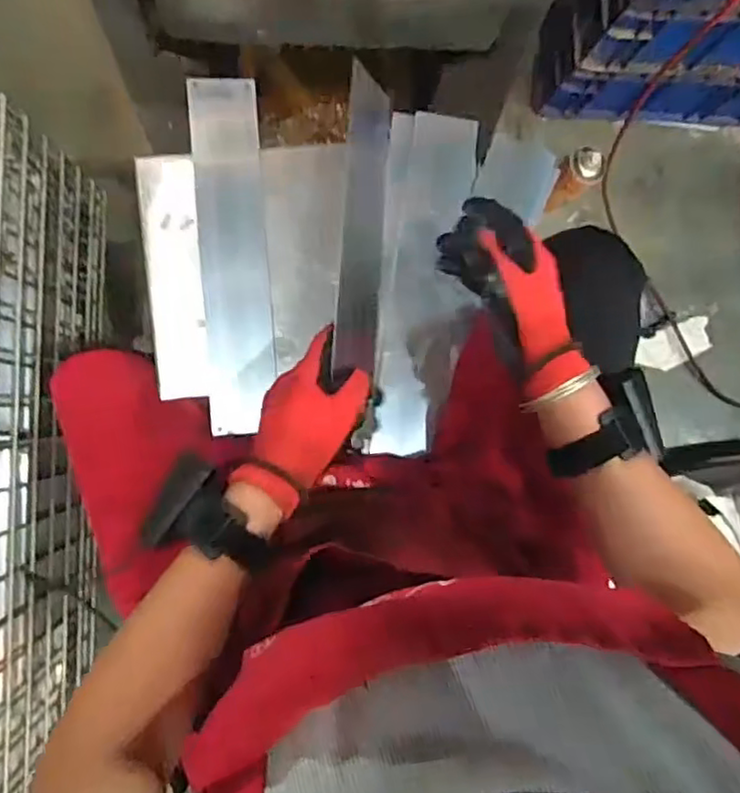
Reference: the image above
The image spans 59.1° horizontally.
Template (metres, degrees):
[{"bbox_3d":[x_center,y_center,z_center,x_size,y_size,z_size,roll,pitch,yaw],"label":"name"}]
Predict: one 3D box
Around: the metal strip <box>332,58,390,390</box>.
[{"bbox_3d":[-0.004,-0.148,0.548,0.010,0.068,0.271,-7,70,31],"label":"metal strip"}]

